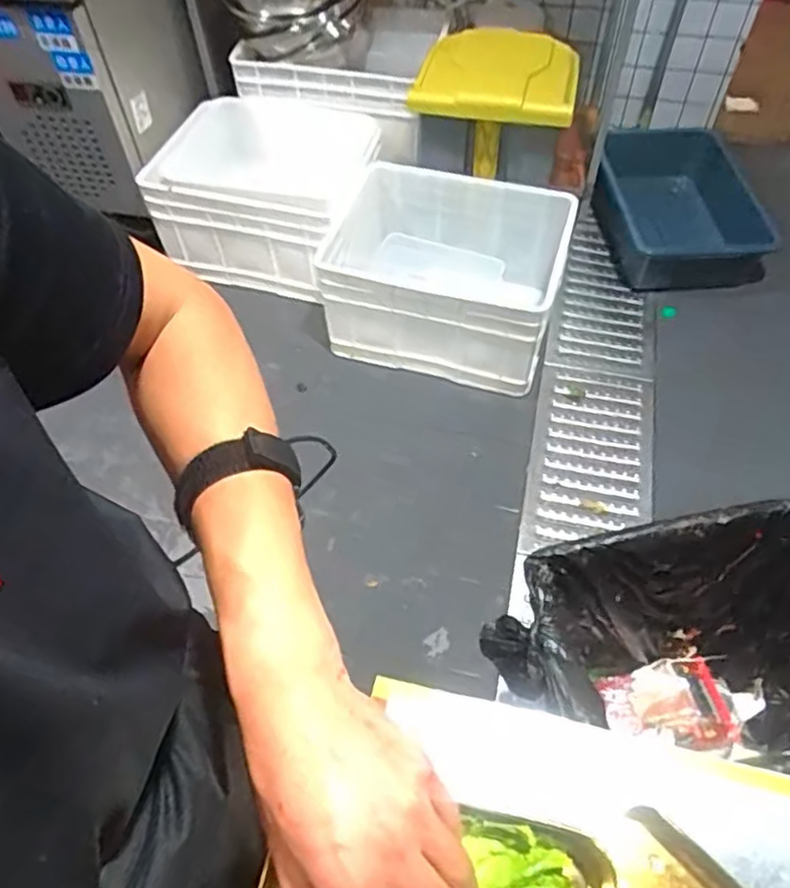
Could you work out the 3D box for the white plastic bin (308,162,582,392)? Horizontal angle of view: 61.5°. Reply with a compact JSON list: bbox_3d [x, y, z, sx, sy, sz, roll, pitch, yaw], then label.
[{"bbox_3d":[0.140,-0.470,1.842,0.618,0.354,0.493,16,58,12],"label":"white plastic bin"}]

